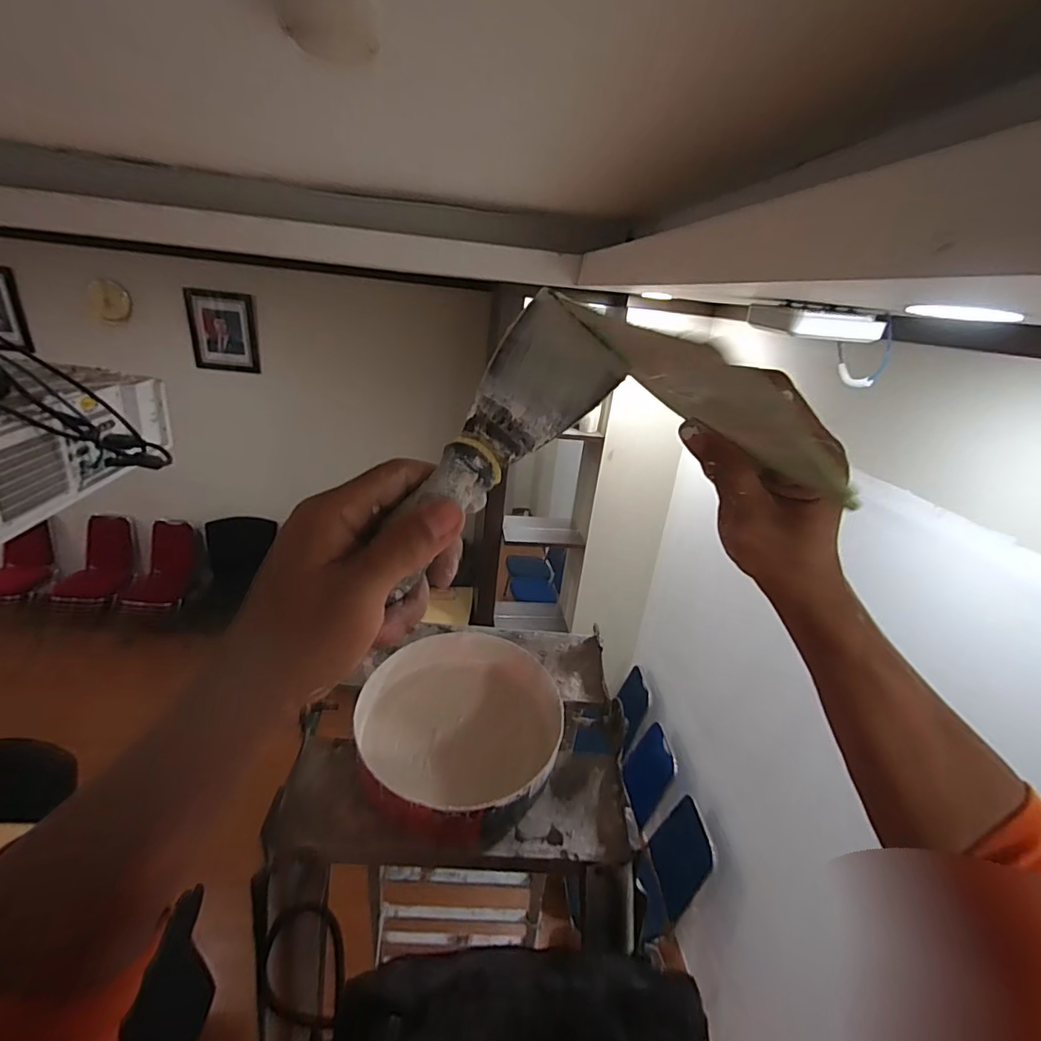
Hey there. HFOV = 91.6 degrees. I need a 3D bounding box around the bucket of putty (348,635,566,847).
[{"bbox_3d":[-0.055,0.181,0.440,0.172,0.066,0.169,6,24,-2],"label":"bucket of putty"}]

